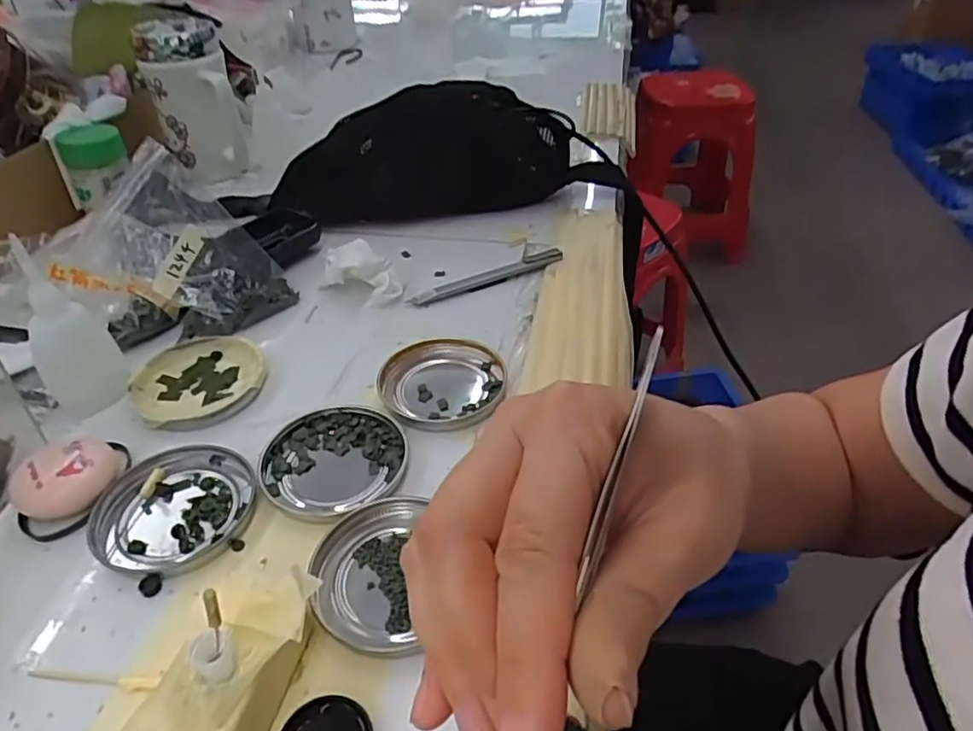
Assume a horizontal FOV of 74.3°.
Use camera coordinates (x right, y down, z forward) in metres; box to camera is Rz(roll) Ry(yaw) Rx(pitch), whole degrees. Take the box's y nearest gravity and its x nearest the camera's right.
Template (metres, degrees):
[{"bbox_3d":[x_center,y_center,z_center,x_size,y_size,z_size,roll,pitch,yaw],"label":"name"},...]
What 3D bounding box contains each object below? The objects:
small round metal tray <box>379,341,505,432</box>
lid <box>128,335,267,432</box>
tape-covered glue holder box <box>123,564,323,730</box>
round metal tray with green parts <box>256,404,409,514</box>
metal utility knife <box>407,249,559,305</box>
[{"bbox_3d":[-0.028,0.011,0.406,0.077,0.009,0.079,1,40,2],"label":"small round metal tray"},{"bbox_3d":[-0.184,0.010,0.409,0.077,0.012,0.080,0,40,0],"label":"lid"},{"bbox_3d":[-0.097,0.121,0.248,0.042,0.044,0.088,10,42,12],"label":"tape-covered glue holder box"},{"bbox_3d":[-0.085,0.051,0.360,0.079,0.006,0.074,0,40,0],"label":"round metal tray with green parts"},{"bbox_3d":[0.001,-0.069,0.495,0.130,0.006,0.019,-20,44,-21],"label":"metal utility knife"}]

